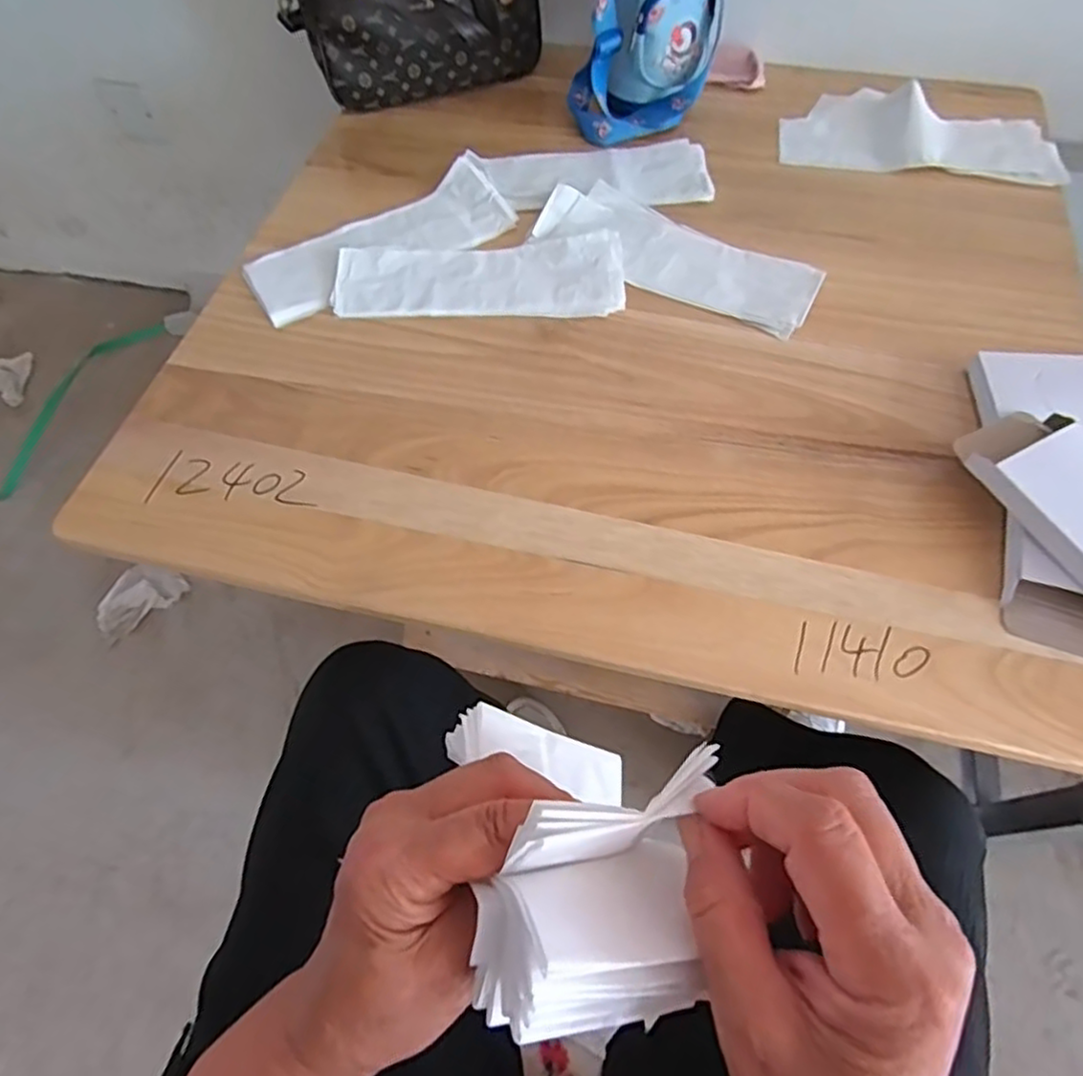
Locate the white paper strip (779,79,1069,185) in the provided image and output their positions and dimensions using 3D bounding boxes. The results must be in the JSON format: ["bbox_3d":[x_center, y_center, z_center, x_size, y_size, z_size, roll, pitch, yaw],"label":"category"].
[{"bbox_3d":[0.402,-0.435,0.702,0.277,0.028,0.139,11,62,7],"label":"white paper strip"}]

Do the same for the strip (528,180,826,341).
[{"bbox_3d":[0.124,-0.266,0.621,0.265,0.013,0.099,30,66,16],"label":"strip"}]

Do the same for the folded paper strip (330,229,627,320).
[{"bbox_3d":[-0.057,-0.240,0.611,0.260,0.014,0.091,-1,61,0],"label":"folded paper strip"}]

